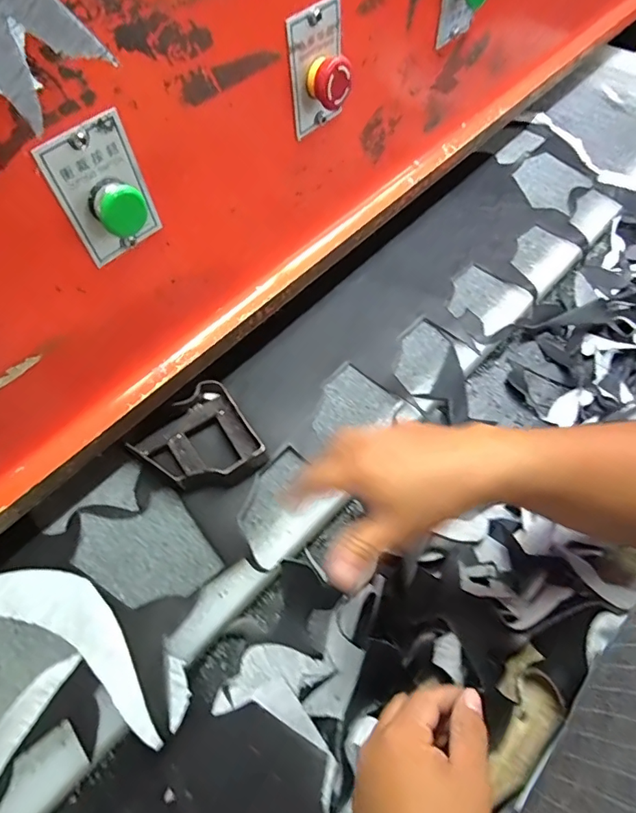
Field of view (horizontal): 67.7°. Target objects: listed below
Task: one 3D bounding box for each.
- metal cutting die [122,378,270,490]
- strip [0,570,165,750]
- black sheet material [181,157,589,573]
[{"bbox_3d":[-0.117,0.038,0.478,0.112,0.029,0.104,38,68,23],"label":"metal cutting die"},{"bbox_3d":[-0.237,0.191,0.404,0.259,0.013,0.093,12,60,11],"label":"strip"},{"bbox_3d":[0.083,-0.108,0.574,0.191,0.014,0.635,39,68,24],"label":"black sheet material"}]

